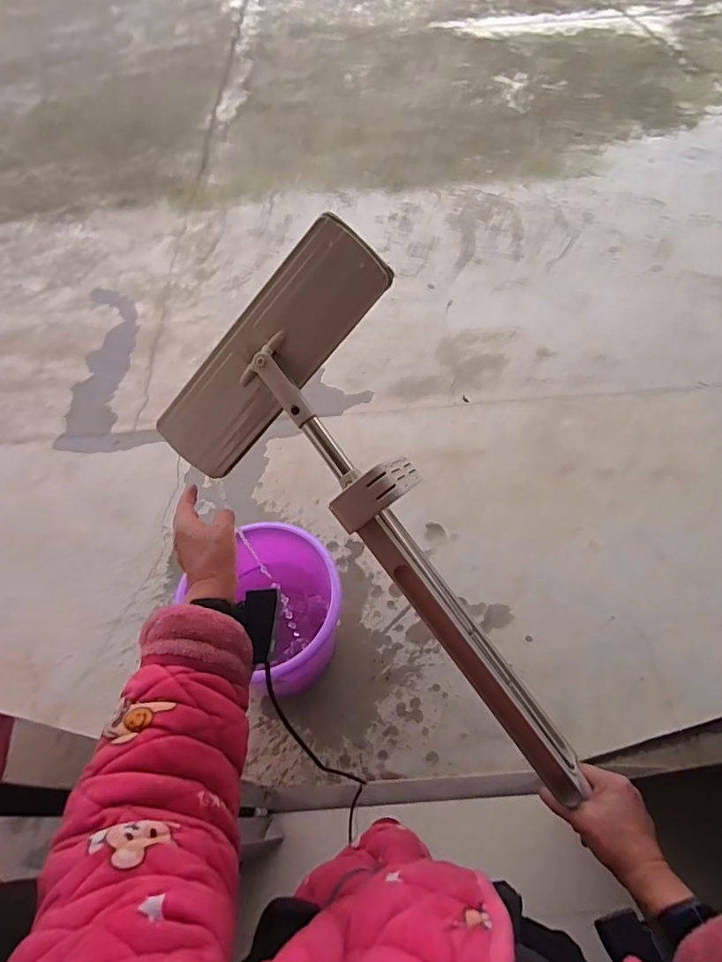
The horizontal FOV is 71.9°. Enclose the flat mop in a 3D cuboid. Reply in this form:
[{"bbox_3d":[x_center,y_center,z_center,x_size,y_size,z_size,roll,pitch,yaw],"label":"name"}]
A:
[{"bbox_3d":[0.029,0.058,0.510,0.305,0.094,0.604,-37,81,17],"label":"flat mop"}]

